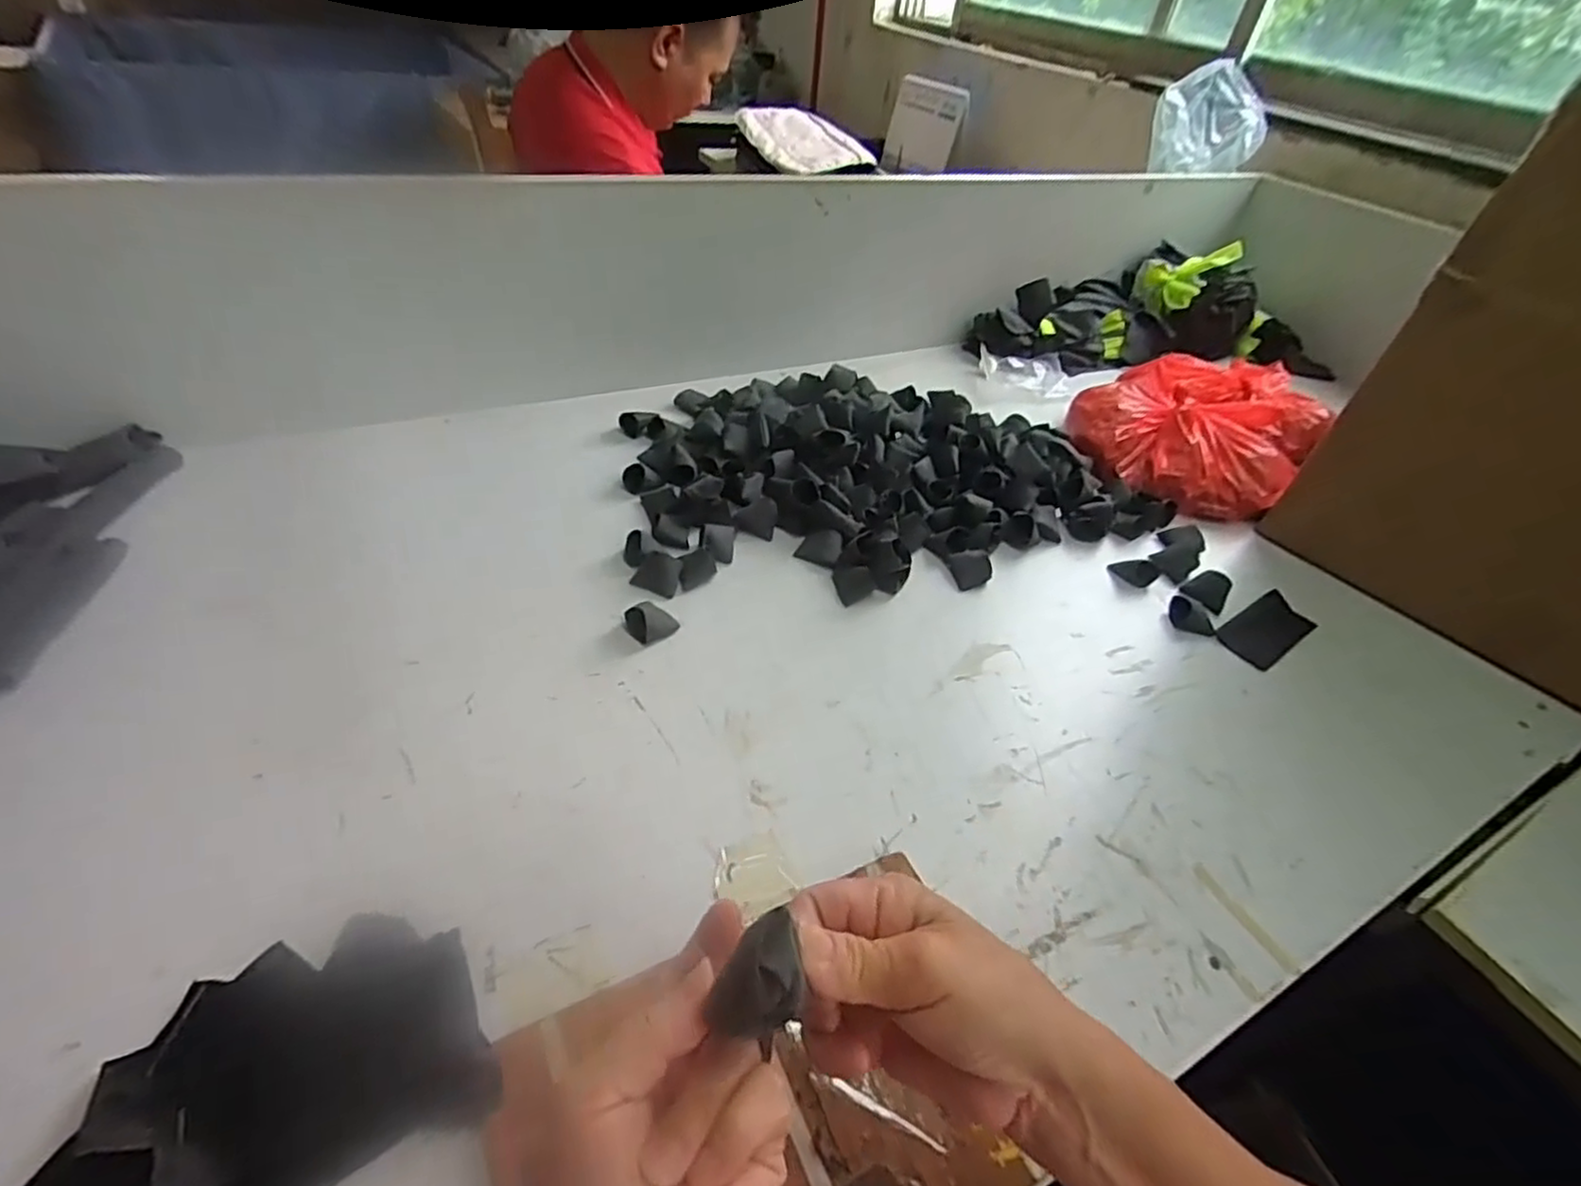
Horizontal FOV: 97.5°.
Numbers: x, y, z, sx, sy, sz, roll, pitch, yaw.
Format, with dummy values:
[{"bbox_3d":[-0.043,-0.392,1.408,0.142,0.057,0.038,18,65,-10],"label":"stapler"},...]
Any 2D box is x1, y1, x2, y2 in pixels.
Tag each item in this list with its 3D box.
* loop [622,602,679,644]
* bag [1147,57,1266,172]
[{"bbox_3d":[-0.121,0.023,0.599,0.038,0.025,0.037,31,47,23],"label":"loop"},{"bbox_3d":[0.696,-0.777,1.155,0.170,0.152,0.105,19,44,11],"label":"bag"}]

